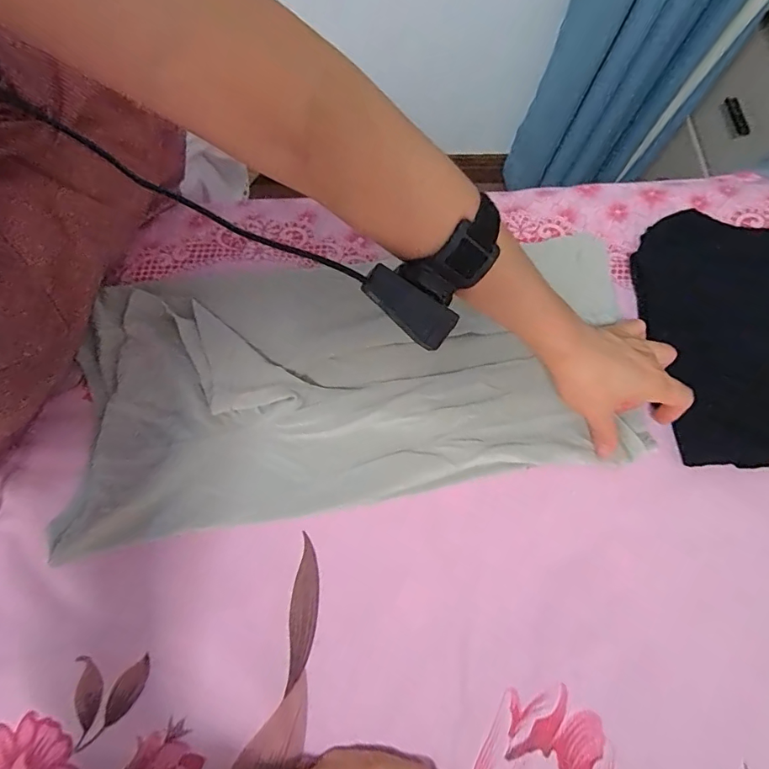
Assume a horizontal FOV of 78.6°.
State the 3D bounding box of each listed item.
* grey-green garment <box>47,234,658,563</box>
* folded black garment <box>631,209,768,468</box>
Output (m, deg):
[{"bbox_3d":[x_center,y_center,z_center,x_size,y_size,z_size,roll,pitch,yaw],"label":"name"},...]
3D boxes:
[{"bbox_3d":[-0.027,-0.008,0.446,0.516,0.025,0.239,-7,75,-2],"label":"grey-green garment"},{"bbox_3d":[0.355,-0.056,0.453,0.172,0.025,0.266,0,74,0],"label":"folded black garment"}]

